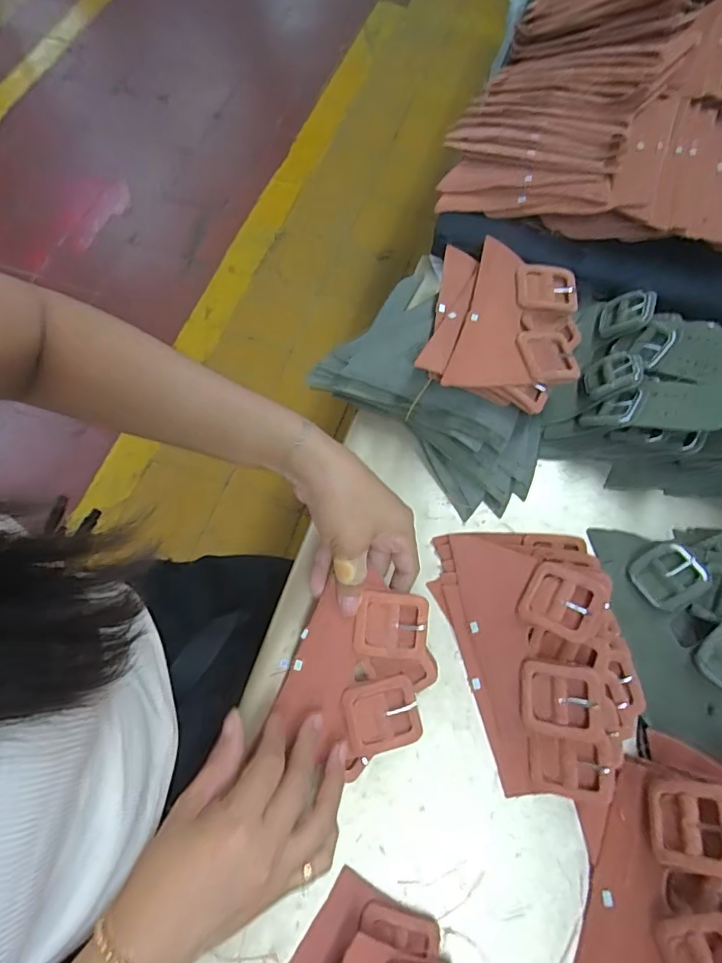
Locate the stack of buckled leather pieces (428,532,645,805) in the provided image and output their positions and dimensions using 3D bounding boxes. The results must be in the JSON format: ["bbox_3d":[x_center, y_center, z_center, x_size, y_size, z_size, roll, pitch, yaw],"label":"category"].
[{"bbox_3d":[0.134,0.124,0.375,0.119,0.065,0.198,-12,69,-4],"label":"stack of buckled leather pieces"}]

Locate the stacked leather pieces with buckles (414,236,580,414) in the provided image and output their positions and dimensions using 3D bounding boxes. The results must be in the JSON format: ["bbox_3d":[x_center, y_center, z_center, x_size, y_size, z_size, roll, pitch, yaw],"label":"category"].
[{"bbox_3d":[0.124,-0.137,0.443,0.130,0.038,0.163,14,69,7],"label":"stacked leather pieces with buckles"}]

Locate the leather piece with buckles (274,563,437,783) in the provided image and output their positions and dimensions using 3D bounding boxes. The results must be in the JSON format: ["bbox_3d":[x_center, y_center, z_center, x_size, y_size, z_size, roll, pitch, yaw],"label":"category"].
[{"bbox_3d":[0.001,0.137,0.369,0.098,0.035,0.123,19,74,6],"label":"leather piece with buckles"}]

